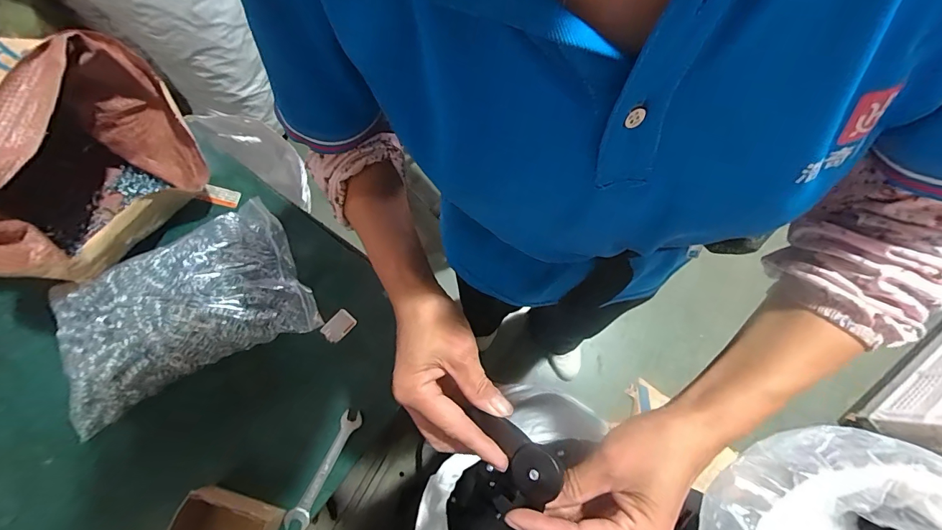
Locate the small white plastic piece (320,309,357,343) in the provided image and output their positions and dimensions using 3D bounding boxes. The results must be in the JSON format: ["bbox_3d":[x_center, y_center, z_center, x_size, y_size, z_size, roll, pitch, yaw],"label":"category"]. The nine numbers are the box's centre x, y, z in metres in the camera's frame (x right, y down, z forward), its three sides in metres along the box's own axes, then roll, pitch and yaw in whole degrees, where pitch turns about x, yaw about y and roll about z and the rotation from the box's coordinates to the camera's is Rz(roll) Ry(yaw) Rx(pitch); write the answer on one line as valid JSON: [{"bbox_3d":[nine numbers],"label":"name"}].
[{"bbox_3d":[-0.174,0.080,0.532,0.028,0.004,0.042,45,61,-4],"label":"small white plastic piece"}]

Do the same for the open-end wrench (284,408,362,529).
[{"bbox_3d":[-0.171,0.237,0.475,0.025,0.006,0.135,30,72,-10],"label":"open-end wrench"}]

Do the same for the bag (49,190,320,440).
[{"bbox_3d":[-0.329,0.042,0.458,0.250,0.083,0.175,-25,75,-9],"label":"bag"}]

